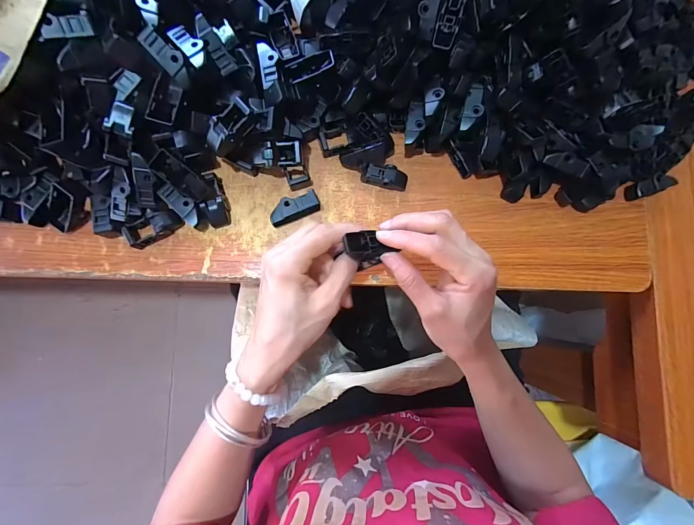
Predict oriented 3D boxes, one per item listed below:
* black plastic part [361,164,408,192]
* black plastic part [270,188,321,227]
[{"bbox_3d":[0.039,-0.086,0.336,0.046,0.018,0.021,7,85,-3],"label":"black plastic part"},{"bbox_3d":[-0.051,-0.052,0.325,0.048,0.024,0.022,-21,87,-5],"label":"black plastic part"}]

